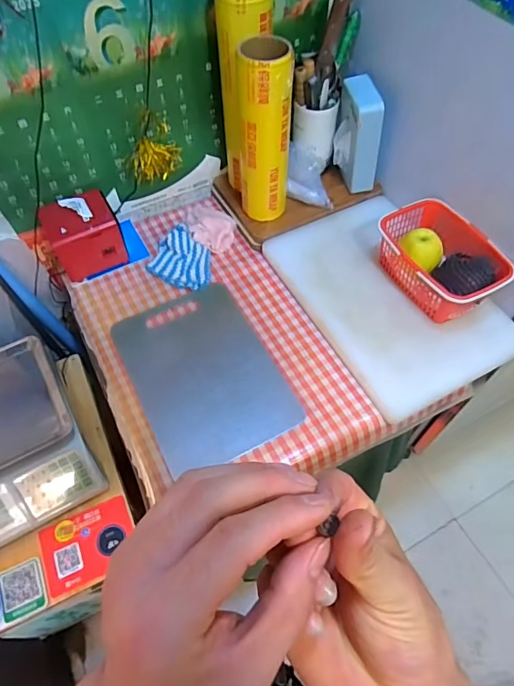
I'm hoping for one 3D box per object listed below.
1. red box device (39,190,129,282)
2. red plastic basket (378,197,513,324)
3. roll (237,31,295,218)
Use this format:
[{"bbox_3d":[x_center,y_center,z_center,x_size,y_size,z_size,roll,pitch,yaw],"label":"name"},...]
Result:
[{"bbox_3d":[-0.342,-0.217,0.899,0.129,0.116,0.113,-25,61,-14],"label":"red box device"},{"bbox_3d":[0.333,-0.152,0.842,0.156,0.094,0.234,-22,61,-12],"label":"red plastic basket"},{"bbox_3d":[0.015,-0.372,0.839,0.096,0.310,0.076,-14,59,-8],"label":"roll"}]

